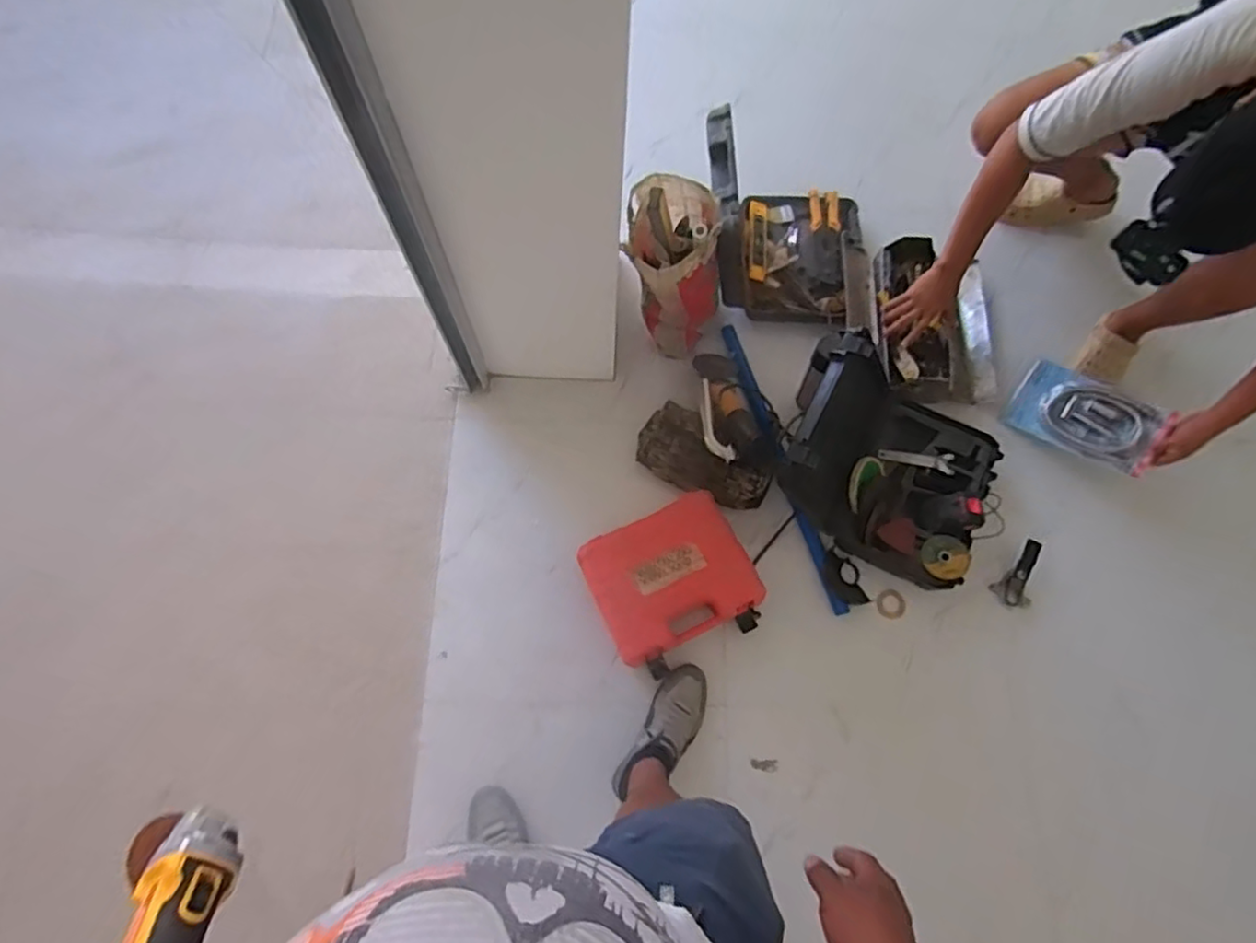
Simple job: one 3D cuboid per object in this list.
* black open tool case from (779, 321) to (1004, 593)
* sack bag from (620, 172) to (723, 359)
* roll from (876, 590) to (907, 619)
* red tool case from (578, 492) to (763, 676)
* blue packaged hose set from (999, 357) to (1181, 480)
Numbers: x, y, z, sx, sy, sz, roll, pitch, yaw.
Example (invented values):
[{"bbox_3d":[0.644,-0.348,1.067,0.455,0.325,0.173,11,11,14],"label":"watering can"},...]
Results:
[{"bbox_3d":[0.533,-0.036,1.259,0.445,0.226,0.378,29,74,5],"label":"black open tool case"},{"bbox_3d":[0.095,-0.414,1.316,0.196,0.379,0.209,13,73,1],"label":"sack bag"},{"bbox_3d":[0.537,0.271,1.315,0.058,0.013,0.058,1,73,-3],"label":"roll"},{"bbox_3d":[0.088,0.215,1.249,0.301,0.085,0.284,-24,76,-10],"label":"red tool case"},{"bbox_3d":[0.975,-0.124,1.385,0.257,0.033,0.189,33,81,23],"label":"blue packaged hose set"}]

